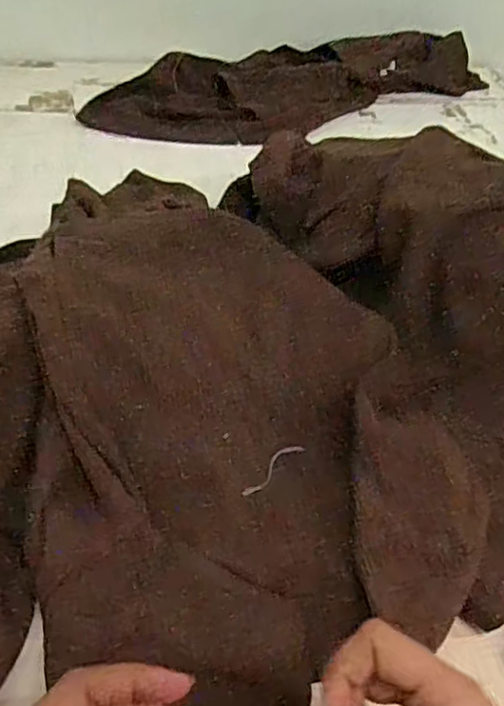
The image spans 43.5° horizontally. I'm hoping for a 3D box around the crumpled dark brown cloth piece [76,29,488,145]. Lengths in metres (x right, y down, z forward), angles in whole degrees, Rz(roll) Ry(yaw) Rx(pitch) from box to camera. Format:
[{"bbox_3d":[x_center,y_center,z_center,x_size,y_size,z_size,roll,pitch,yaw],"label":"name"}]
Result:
[{"bbox_3d":[0.075,-0.404,0.947,0.642,0.070,0.202,-9,48,-14],"label":"crumpled dark brown cloth piece"}]

